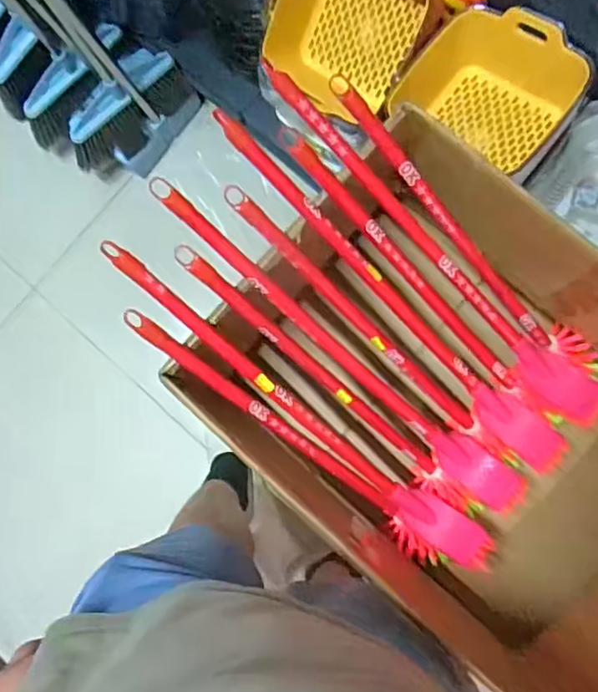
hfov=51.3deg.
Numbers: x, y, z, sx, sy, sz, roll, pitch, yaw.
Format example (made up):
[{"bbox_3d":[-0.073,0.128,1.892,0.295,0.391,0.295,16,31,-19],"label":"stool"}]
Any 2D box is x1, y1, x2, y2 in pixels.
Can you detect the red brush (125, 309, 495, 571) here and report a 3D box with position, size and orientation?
[{"bbox_3d":[0.016,0.119,0.715,0.500,0.096,0.076,37,88,-18],"label":"red brush"}]

